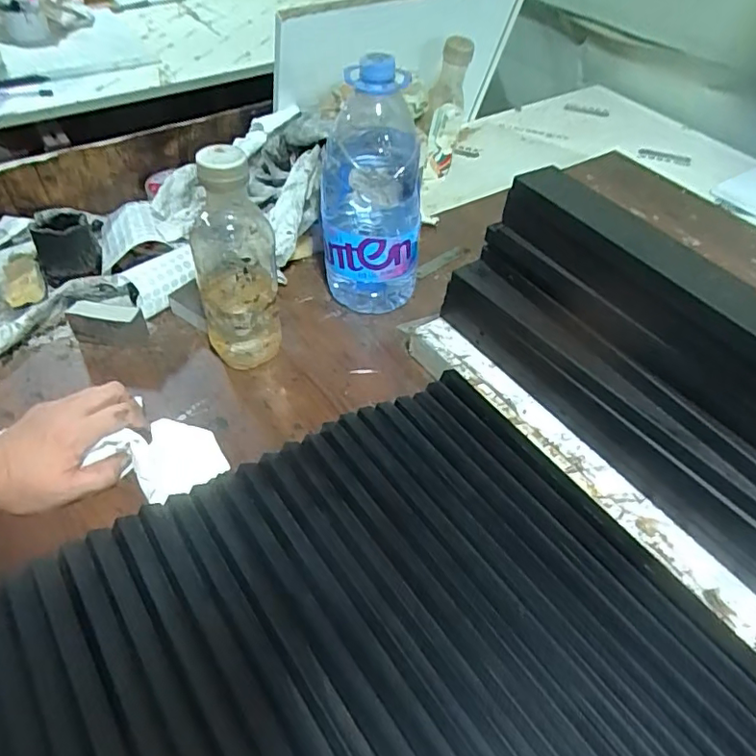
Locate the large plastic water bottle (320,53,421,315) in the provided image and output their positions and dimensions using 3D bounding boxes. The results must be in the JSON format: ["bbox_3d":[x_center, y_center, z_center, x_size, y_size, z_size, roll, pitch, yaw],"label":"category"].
[{"bbox_3d":[-0.008,-0.177,0.564,0.096,0.245,0.080,-3,47,-4],"label":"large plastic water bottle"}]

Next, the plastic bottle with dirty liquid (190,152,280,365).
[{"bbox_3d":[-0.131,-0.102,0.516,0.074,0.210,0.075,-11,49,-12],"label":"plastic bottle with dirty liquid"}]

